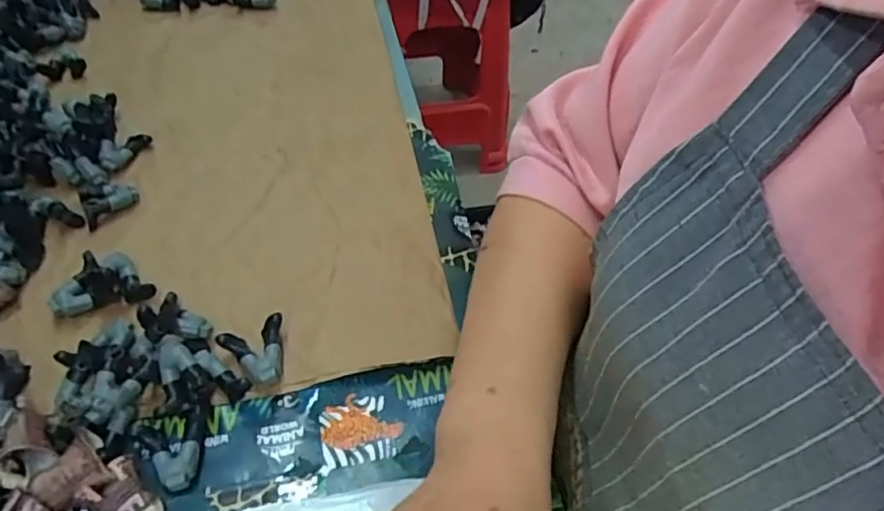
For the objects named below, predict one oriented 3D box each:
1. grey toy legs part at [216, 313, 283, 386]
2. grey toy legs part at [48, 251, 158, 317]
[{"bbox_3d":[-0.114,0.056,0.365,0.037,0.014,0.039,-2,50,-8],"label":"grey toy legs part"},{"bbox_3d":[-0.219,0.016,0.390,0.056,0.020,0.038,-23,55,-23],"label":"grey toy legs part"}]

